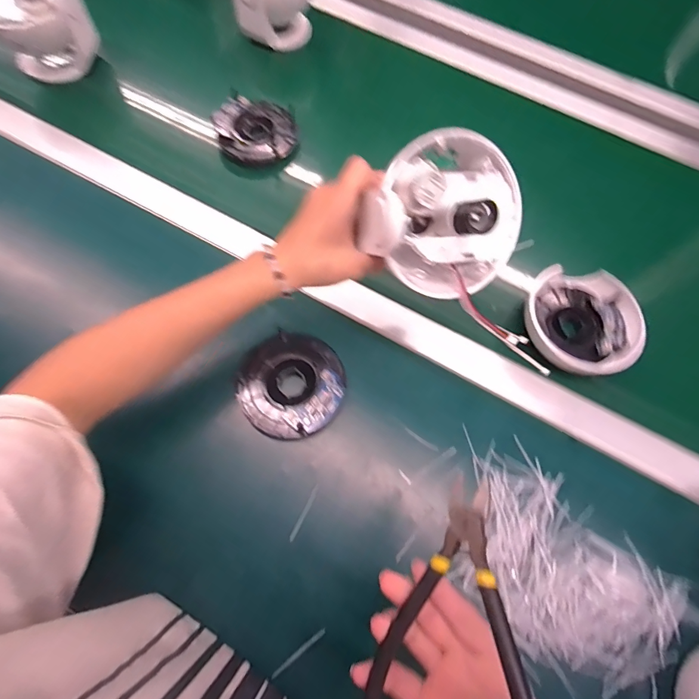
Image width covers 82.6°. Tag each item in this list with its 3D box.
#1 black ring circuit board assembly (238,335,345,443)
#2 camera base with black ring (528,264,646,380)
[{"bbox_3d":[-0.056,0.033,0.388,0.101,0.026,0.105,1,69,-4],"label":"black ring circuit board assembly"},{"bbox_3d":[0.238,-0.028,0.420,0.109,0.042,0.114,1,69,-4],"label":"camera base with black ring"}]

